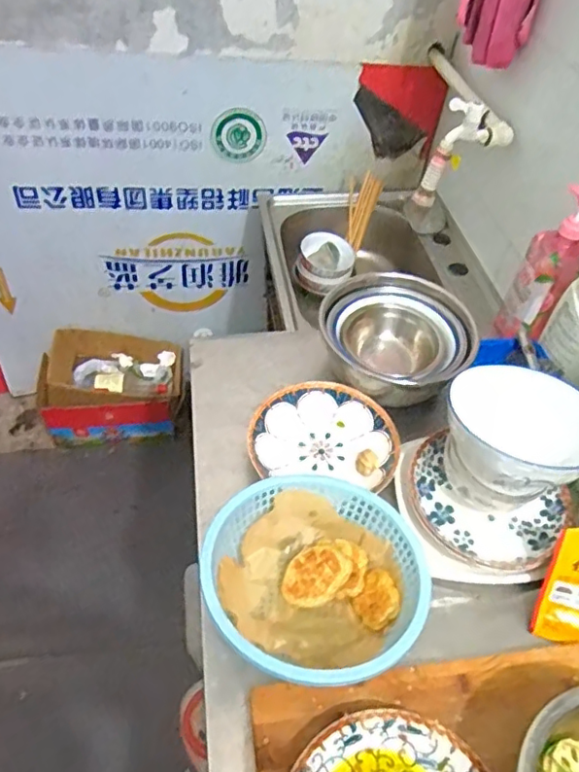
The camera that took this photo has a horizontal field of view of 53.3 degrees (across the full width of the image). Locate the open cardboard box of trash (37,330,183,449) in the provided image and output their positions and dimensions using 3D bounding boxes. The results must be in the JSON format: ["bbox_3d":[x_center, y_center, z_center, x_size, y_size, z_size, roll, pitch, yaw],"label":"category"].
[{"bbox_3d":[-0.512,0.021,1.687,0.390,0.246,0.245,-4,49,-9],"label":"open cardboard box of trash"}]

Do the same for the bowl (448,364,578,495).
[{"bbox_3d":[0.270,0.053,0.681,0.138,0.086,0.166,-26,56,-26],"label":"bowl"}]

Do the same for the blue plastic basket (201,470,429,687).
[{"bbox_3d":[0.027,0.206,0.629,0.226,0.077,0.228,3,48,-3],"label":"blue plastic basket"}]

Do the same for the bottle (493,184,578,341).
[{"bbox_3d":[0.392,-0.175,0.876,0.077,0.236,0.081,26,51,17],"label":"bottle"}]

